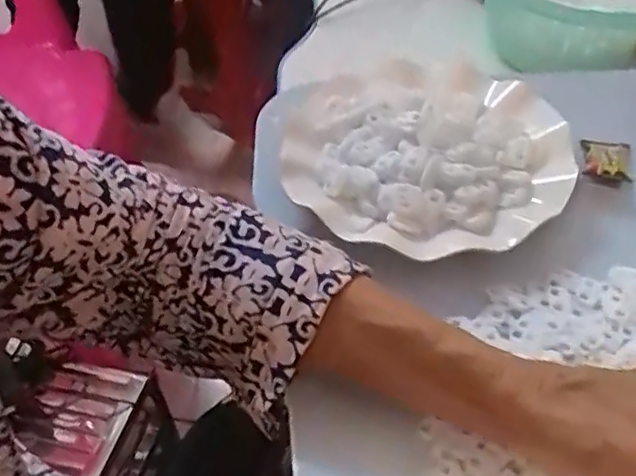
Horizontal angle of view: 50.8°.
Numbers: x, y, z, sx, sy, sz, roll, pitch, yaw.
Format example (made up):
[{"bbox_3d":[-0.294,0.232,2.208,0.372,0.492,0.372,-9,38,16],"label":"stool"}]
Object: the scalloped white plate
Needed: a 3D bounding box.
[{"bbox_3d":[0.069,-0.057,0.444,0.186,0.033,0.193,-1,45,3],"label":"scalloped white plate"}]

